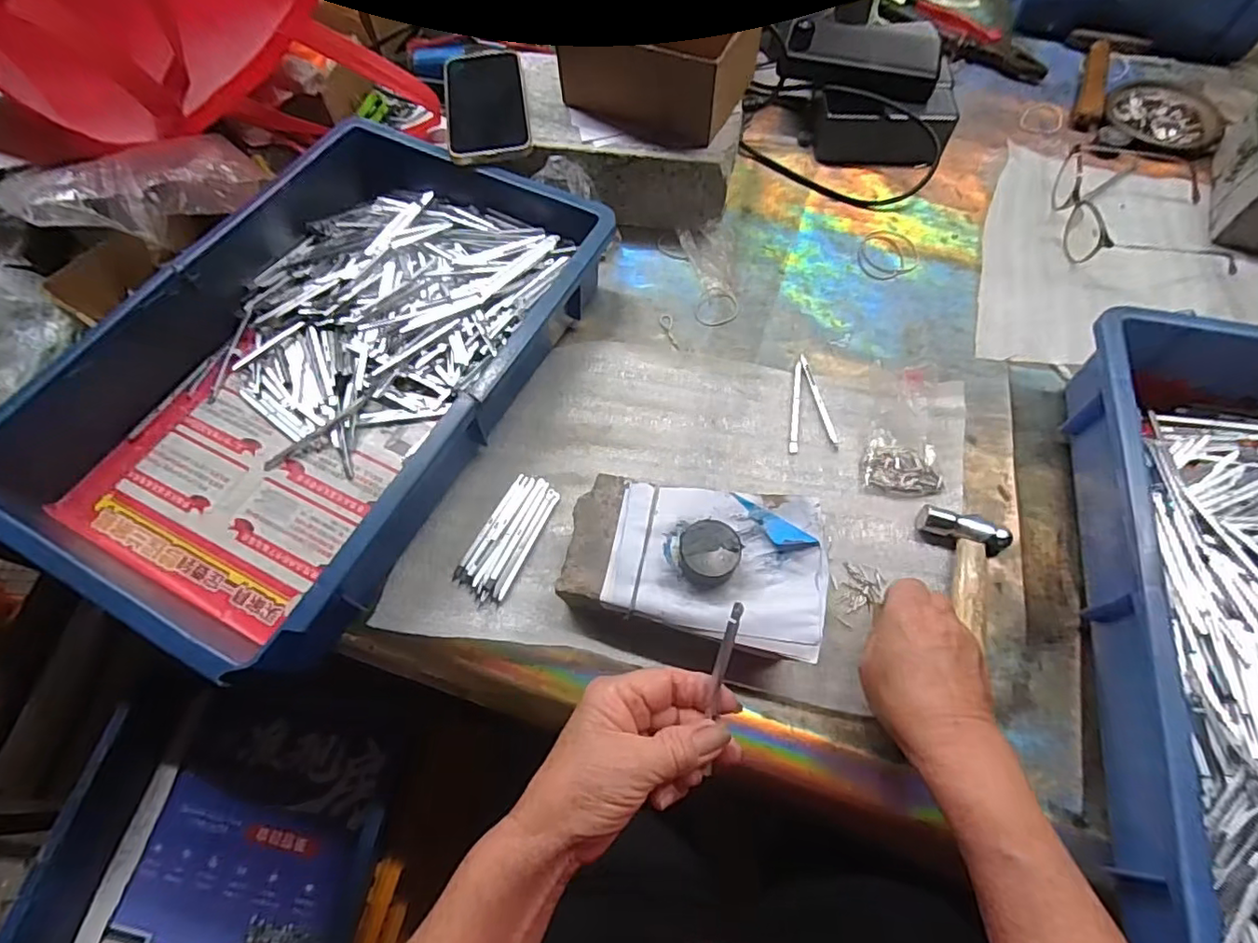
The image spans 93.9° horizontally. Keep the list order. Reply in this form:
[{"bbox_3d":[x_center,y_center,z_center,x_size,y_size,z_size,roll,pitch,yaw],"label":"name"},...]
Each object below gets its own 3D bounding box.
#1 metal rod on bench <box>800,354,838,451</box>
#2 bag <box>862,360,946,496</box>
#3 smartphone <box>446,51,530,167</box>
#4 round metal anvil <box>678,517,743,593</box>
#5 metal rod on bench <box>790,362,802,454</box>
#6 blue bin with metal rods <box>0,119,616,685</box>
[{"bbox_3d":[0.157,-0.059,0.483,0.007,0.004,0.091,-10,63,-3],"label":"metal rod on bench"},{"bbox_3d":[0.214,-0.034,0.460,0.056,0.031,0.102,5,63,4],"label":"bag"},{"bbox_3d":[-0.133,-0.344,0.547,0.072,0.010,0.151,-12,65,2],"label":"smartphone"},{"bbox_3d":[0.051,0.052,0.376,0.037,0.019,0.039,-1,63,1],"label":"round metal anvil"},{"bbox_3d":[0.138,-0.054,0.484,0.006,0.004,0.088,8,63,6],"label":"metal rod on bench"},{"bbox_3d":[-0.233,-0.087,0.471,0.283,0.084,0.429,25,66,14],"label":"blue bin with metal rods"}]

